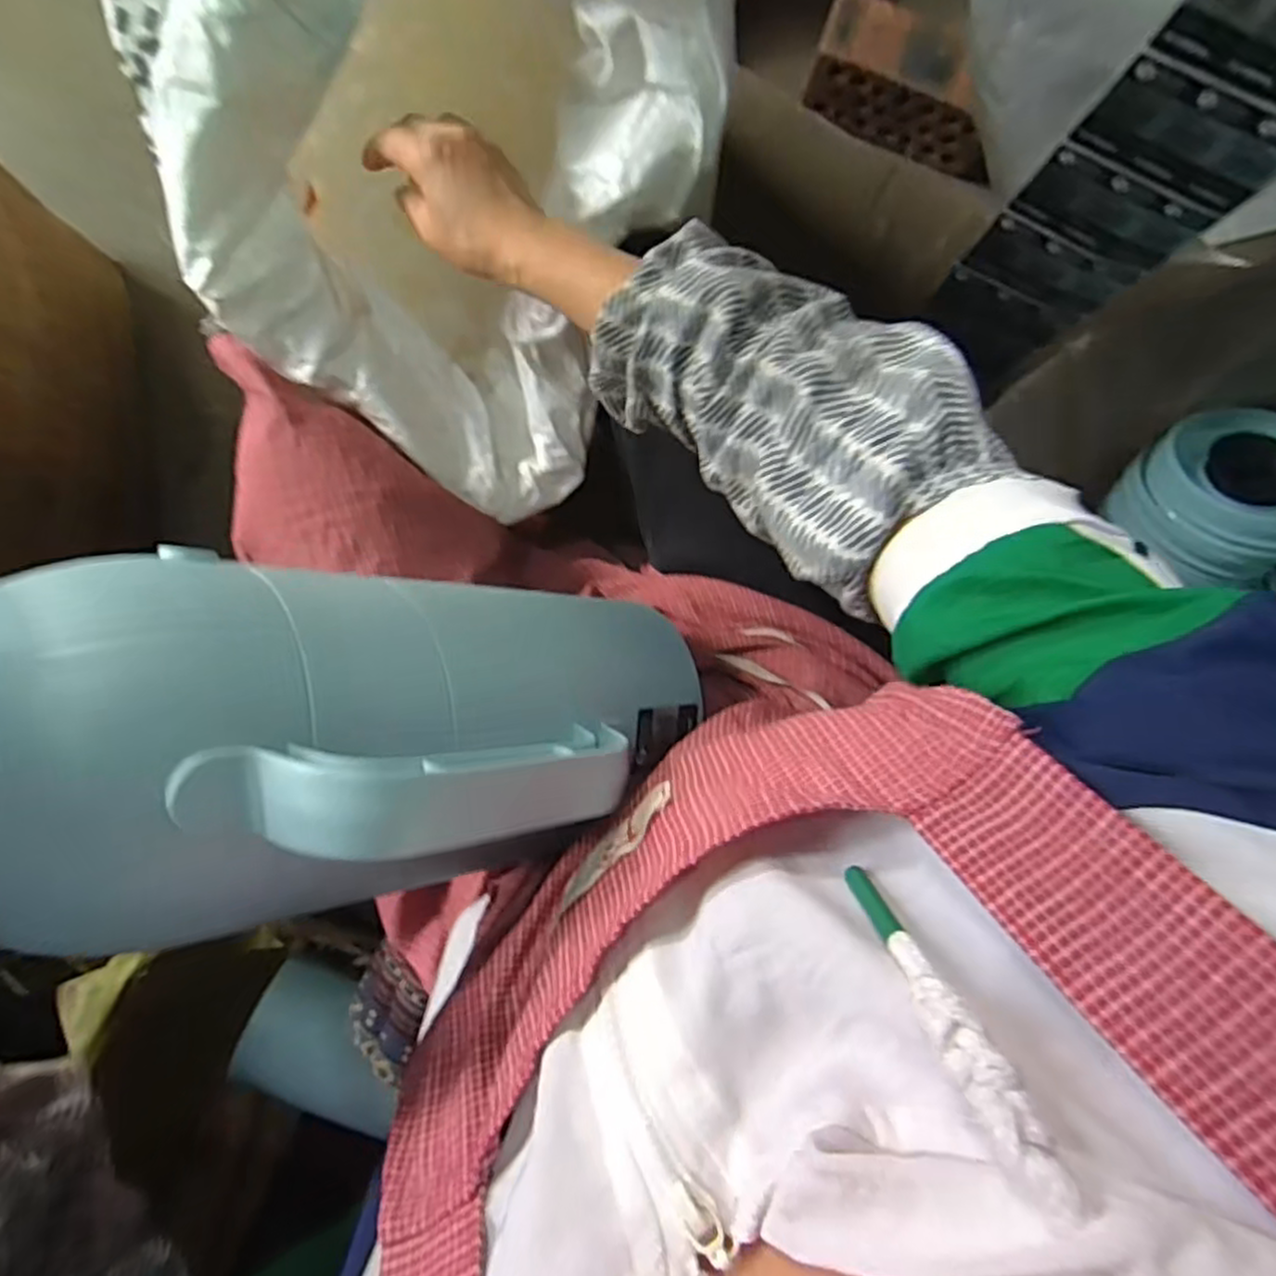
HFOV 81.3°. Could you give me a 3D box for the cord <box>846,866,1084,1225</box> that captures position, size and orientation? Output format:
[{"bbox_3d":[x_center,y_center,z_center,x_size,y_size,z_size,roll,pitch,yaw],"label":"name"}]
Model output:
[{"bbox_3d":[0.065,0.080,0.165,0.010,0.083,0.014,-23,116,0],"label":"cord"}]

